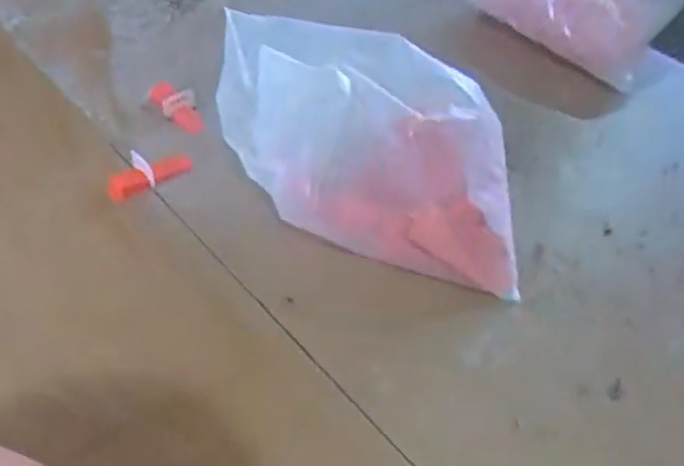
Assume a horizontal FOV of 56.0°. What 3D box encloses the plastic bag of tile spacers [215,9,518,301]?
[{"bbox_3d":[0.021,-0.078,0.556,0.294,0.055,0.185,17,88,5],"label":"plastic bag of tile spacers"}]

